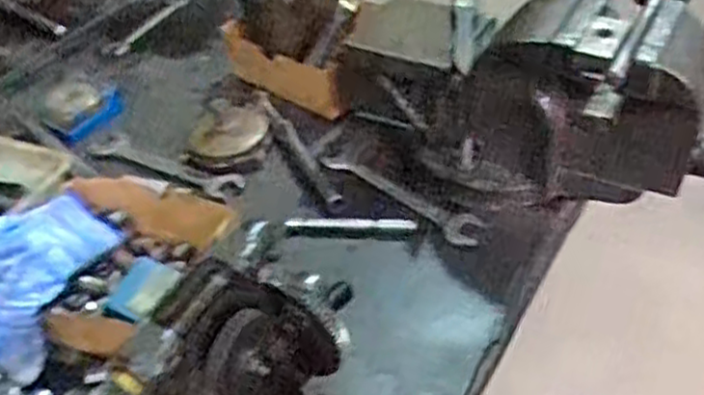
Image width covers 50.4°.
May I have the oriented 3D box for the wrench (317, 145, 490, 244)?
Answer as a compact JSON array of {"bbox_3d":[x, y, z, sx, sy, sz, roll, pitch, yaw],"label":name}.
[{"bbox_3d":[0.040,-0.004,0.646,0.168,0.009,0.030,30,52,35],"label":"wrench"}]

